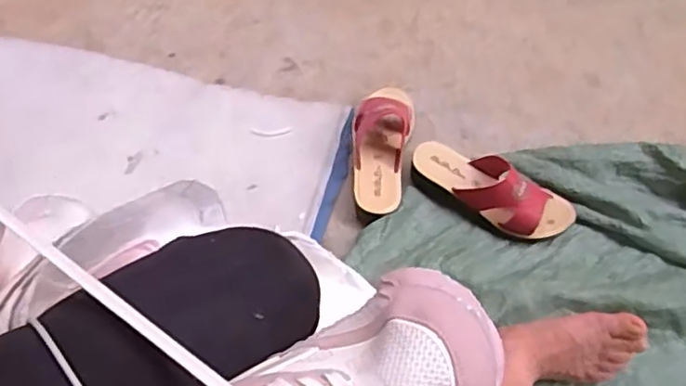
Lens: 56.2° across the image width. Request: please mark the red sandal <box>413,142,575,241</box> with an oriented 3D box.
[{"bbox_3d":[0.204,-0.012,0.868,0.219,0.064,0.089,31,61,15],"label":"red sandal"}]

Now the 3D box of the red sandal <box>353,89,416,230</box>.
[{"bbox_3d":[0.050,-0.068,0.902,0.084,0.059,0.225,11,57,3],"label":"red sandal"}]

